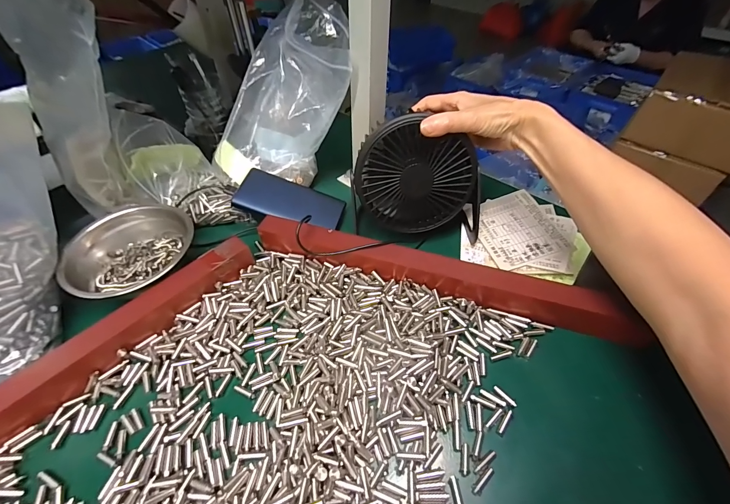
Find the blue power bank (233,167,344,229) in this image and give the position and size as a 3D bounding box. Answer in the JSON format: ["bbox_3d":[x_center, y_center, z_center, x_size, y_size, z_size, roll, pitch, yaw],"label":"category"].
[{"bbox_3d":[-0.092,-0.065,0.421,0.129,0.010,0.068,15,53,-4],"label":"blue power bank"}]

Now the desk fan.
[{"bbox_3d":[0.058,-0.090,0.368,0.138,0.115,0.083,1,53,3],"label":"desk fan"}]

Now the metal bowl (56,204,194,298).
[{"bbox_3d":[-0.268,-0.009,0.385,0.126,0.043,0.126,-1,52,1],"label":"metal bowl"}]

